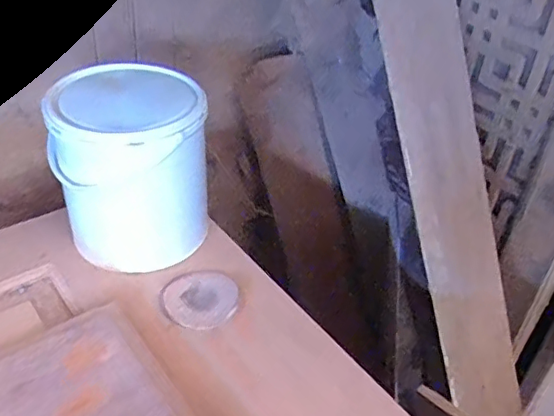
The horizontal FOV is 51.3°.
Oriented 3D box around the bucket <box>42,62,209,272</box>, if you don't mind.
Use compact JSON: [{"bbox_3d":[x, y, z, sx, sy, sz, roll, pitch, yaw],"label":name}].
[{"bbox_3d":[-0.172,-0.049,0.698,0.172,0.185,0.158,-6,39,-11],"label":"bucket"}]

